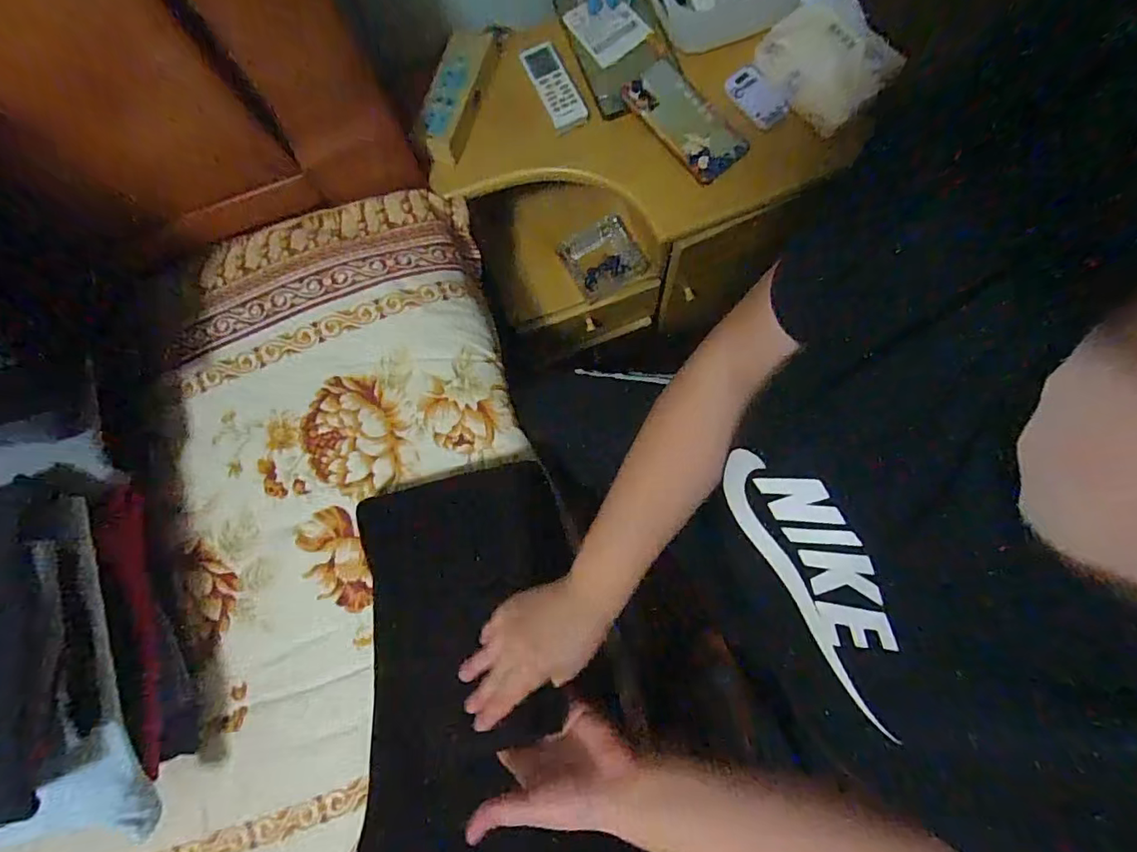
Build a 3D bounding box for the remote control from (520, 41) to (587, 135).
[{"bbox_3d":[-0.021,-0.434,0.662,0.047,0.023,0.118,-27,79,-1],"label":"remote control"}]

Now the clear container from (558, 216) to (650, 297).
[{"bbox_3d":[0.054,-0.258,0.802,0.109,0.033,0.104,-31,79,-2],"label":"clear container"}]

